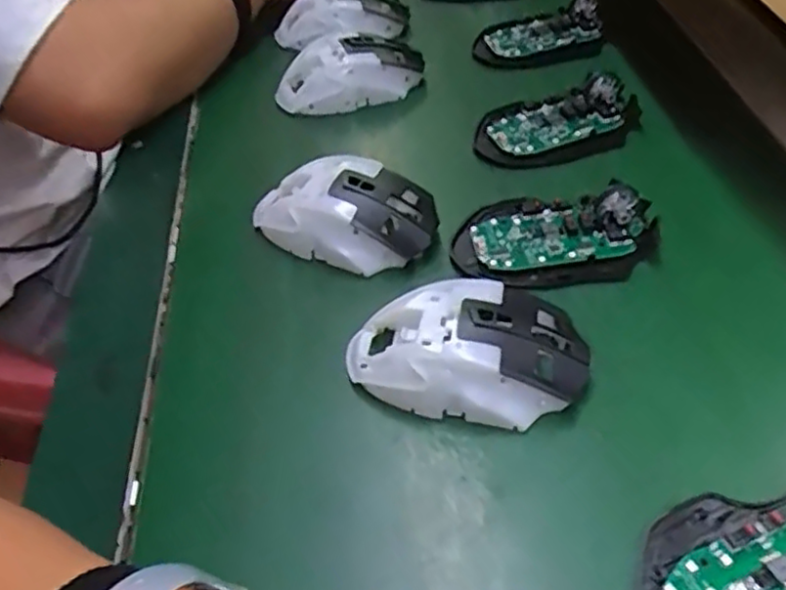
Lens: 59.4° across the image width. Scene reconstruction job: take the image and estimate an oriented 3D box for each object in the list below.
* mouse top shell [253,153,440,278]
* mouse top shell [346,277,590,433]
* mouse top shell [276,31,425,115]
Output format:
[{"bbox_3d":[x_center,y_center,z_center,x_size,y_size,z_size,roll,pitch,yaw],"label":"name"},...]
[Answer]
[{"bbox_3d":[-0.028,-0.050,0.405,0.106,0.039,0.060,9,50,15],"label":"mouse top shell"},{"bbox_3d":[0.034,0.027,0.329,0.113,0.033,0.069,4,48,10],"label":"mouse top shell"},{"bbox_3d":[-0.032,-0.165,0.506,0.115,0.038,0.061,-25,50,-15],"label":"mouse top shell"}]

